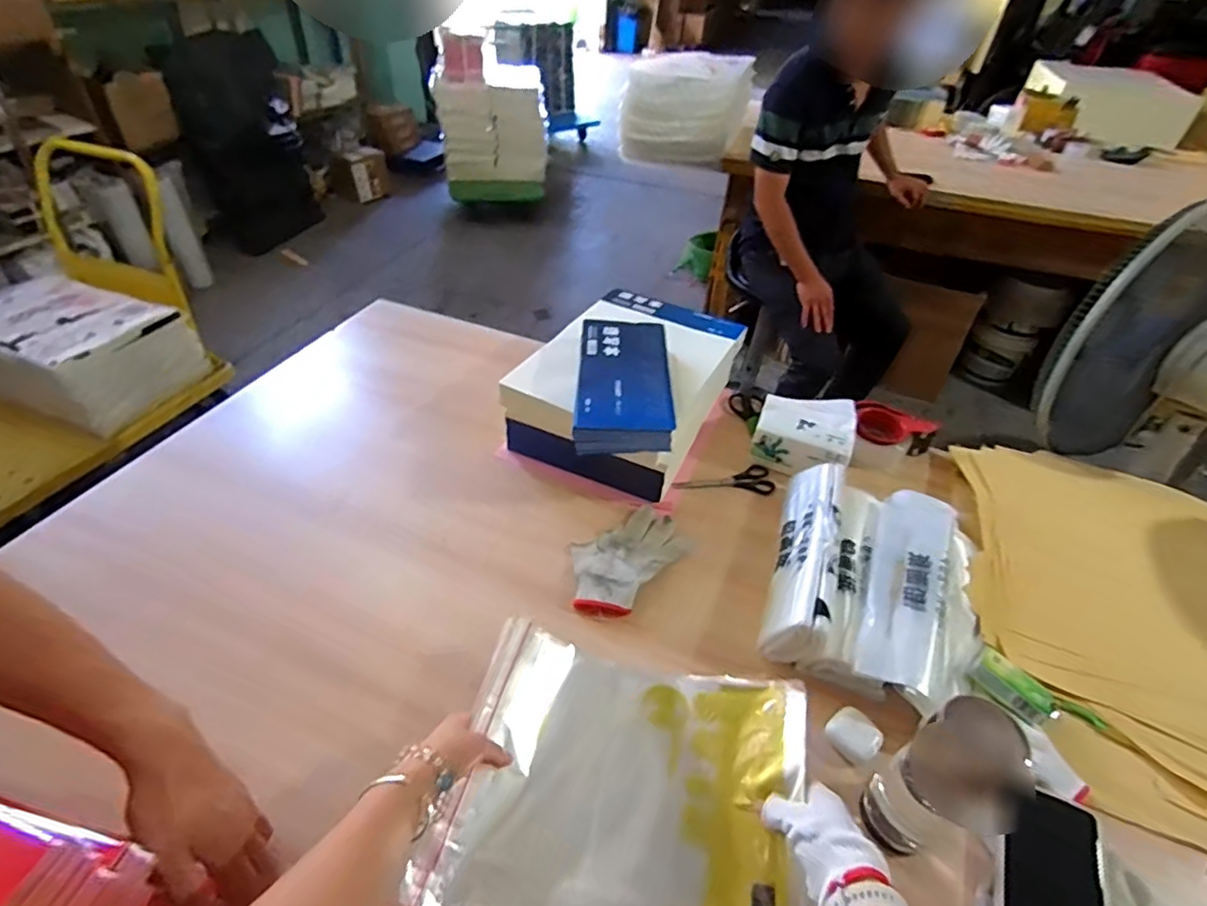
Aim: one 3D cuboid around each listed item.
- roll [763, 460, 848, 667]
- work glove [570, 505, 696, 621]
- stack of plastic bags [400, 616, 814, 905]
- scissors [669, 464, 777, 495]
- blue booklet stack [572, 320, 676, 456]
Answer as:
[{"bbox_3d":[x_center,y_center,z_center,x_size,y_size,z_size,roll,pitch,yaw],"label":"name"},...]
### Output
[{"bbox_3d":[0.260,0.128,0.765,0.073,0.079,0.299,18,44,15],"label":"roll"},{"bbox_3d":[0.026,0.139,0.777,0.112,0.031,0.186,33,50,28],"label":"work glove"},{"bbox_3d":[0.026,0.309,0.541,0.317,0.059,0.250,11,44,8],"label":"stack of plastic bags"},{"bbox_3d":[0.184,0.039,0.915,0.151,0.012,0.058,5,42,2],"label":"scissors"},{"bbox_3d":[0.028,-0.105,0.851,0.129,0.052,0.254,3,42,-1],"label":"blue booklet stack"}]

